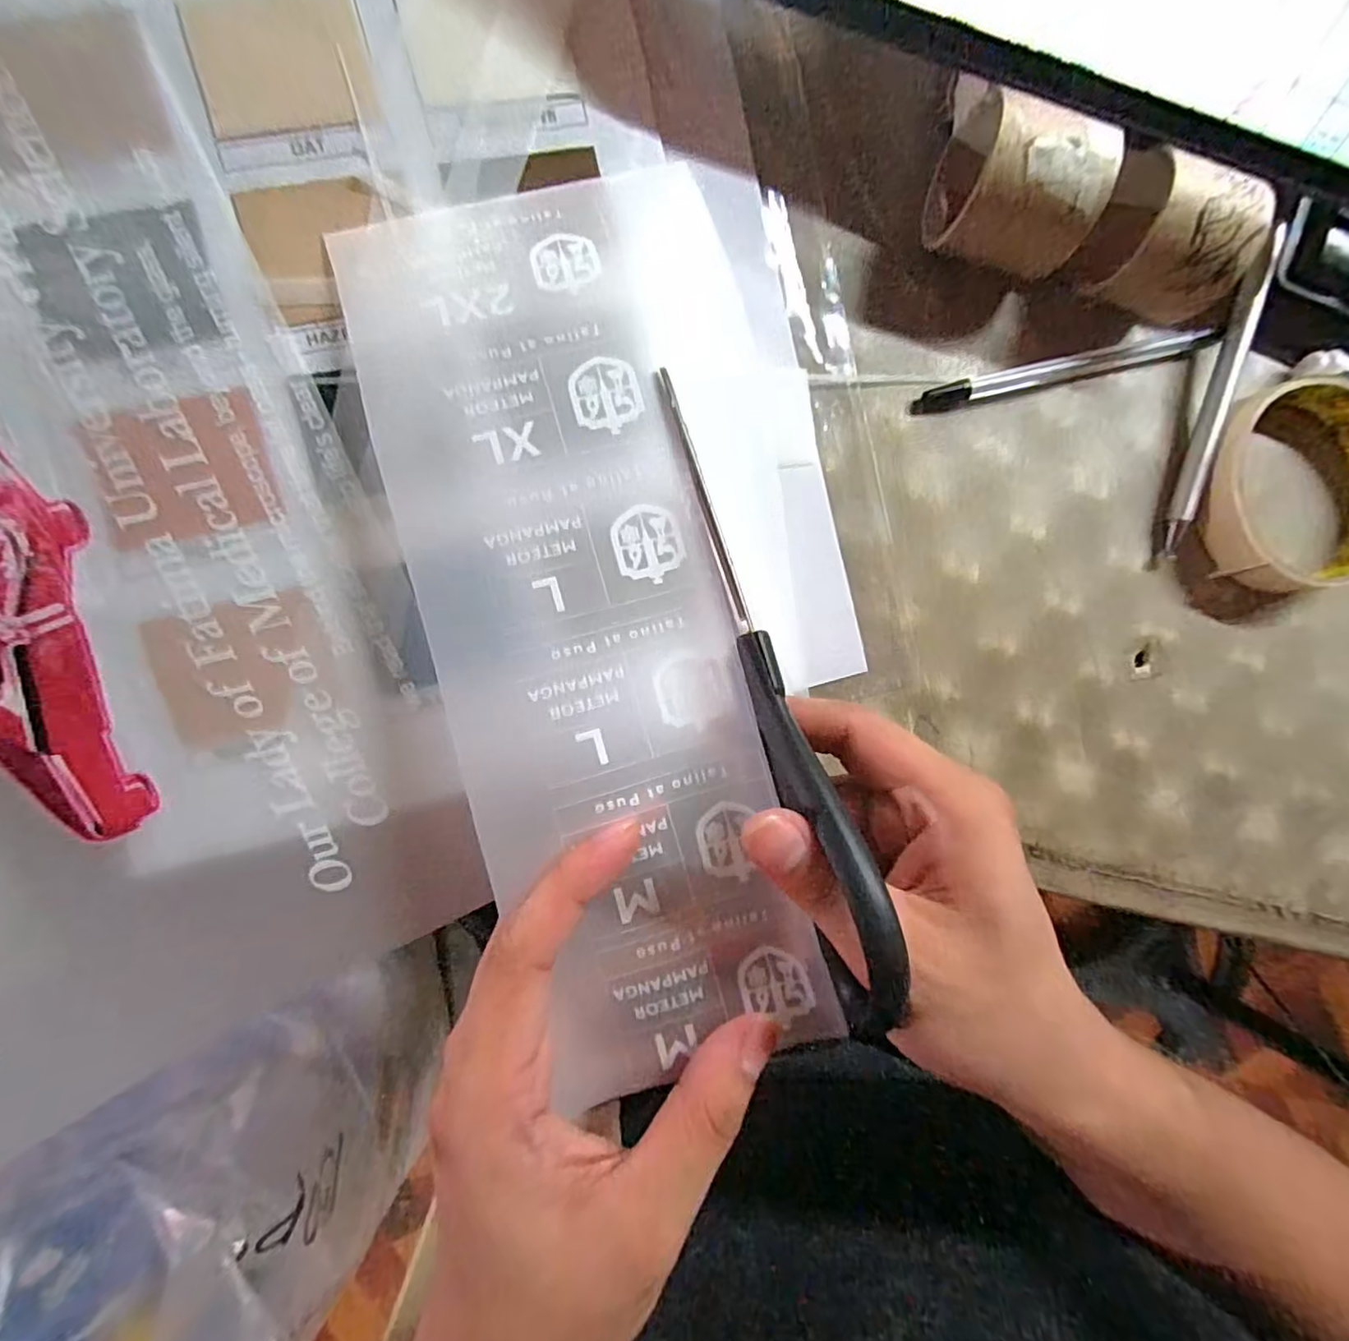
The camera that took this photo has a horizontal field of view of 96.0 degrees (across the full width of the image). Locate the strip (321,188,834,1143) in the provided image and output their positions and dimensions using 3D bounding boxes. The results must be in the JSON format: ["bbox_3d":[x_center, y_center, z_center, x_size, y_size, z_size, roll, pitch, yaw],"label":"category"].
[{"bbox_3d":[-0.023,-0.017,0.179,0.092,0.013,0.265,-13,87,-7],"label":"strip"}]

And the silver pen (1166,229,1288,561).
[{"bbox_3d":[0.213,-0.108,0.237,0.009,0.007,0.125,15,90,-8],"label":"silver pen"}]

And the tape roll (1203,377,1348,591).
[{"bbox_3d":[0.253,-0.074,0.242,0.082,0.016,0.078,0,92,-8],"label":"tape roll"}]

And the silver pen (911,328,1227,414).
[{"bbox_3d":[0.153,-0.116,0.231,0.130,0.004,0.009,-15,94,-7],"label":"silver pen"}]

